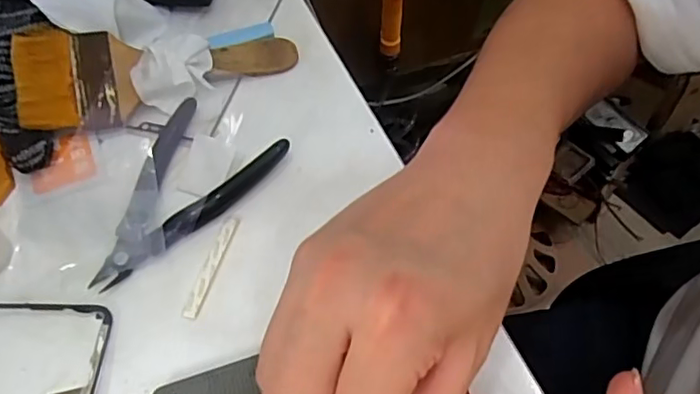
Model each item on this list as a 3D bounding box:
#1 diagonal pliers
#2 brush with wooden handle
[{"bbox_3d":[-0.099,-0.003,0.311,0.074,0.014,0.116,29,60,18],"label":"diagonal pliers"},{"bbox_3d":[-0.113,-0.074,0.350,0.160,0.012,0.064,-4,69,-12],"label":"brush with wooden handle"}]

